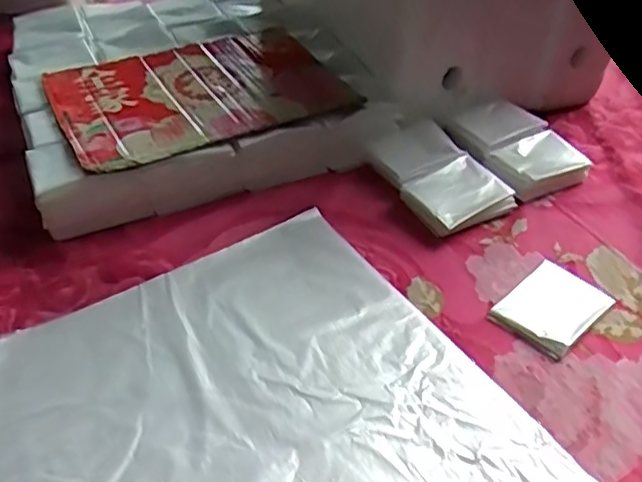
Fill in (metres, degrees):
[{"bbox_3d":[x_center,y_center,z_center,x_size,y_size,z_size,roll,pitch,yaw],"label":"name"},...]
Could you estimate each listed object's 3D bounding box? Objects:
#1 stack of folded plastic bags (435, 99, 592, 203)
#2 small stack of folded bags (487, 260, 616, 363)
[{"bbox_3d":[0.196,-0.095,0.629,0.098,0.035,0.129,-17,46,-21],"label":"stack of folded plastic bags"},{"bbox_3d":[0.183,0.052,0.482,0.088,0.007,0.063,-30,51,-31],"label":"small stack of folded bags"}]

